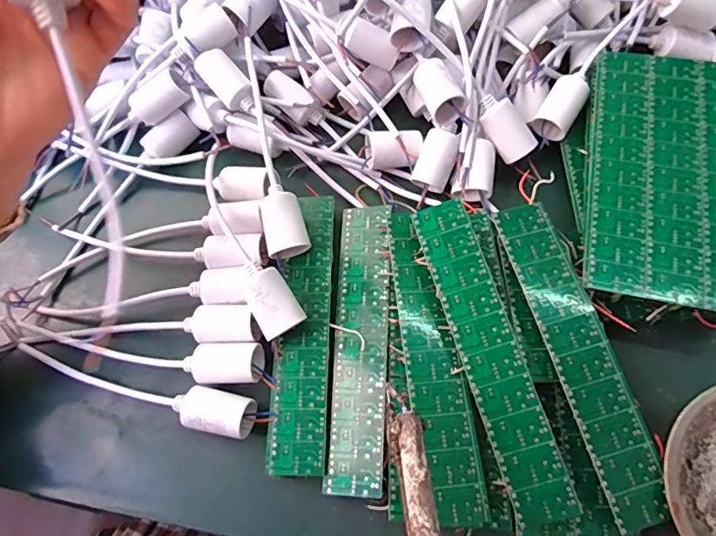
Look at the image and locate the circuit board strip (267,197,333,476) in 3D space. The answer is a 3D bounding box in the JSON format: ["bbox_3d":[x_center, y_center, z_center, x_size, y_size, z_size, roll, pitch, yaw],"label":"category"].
[{"bbox_3d":[-0.039,0.038,0.343,0.039,0.007,0.199,-2,67,3],"label":"circuit board strip"}]

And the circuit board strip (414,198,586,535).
[{"bbox_3d":[0.084,0.057,0.308,0.038,0.010,0.210,-19,74,8],"label":"circuit board strip"}]

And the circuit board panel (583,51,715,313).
[{"bbox_3d":[0.224,-0.070,0.343,0.111,0.004,0.201,10,70,9],"label":"circuit board panel"}]

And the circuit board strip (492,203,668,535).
[{"bbox_3d":[0.139,0.052,0.304,0.038,0.009,0.200,-16,67,-3],"label":"circuit board strip"}]

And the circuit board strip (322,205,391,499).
[{"bbox_3d":[0.002,0.048,0.341,0.039,0.004,0.202,-3,67,16],"label":"circuit board strip"}]

